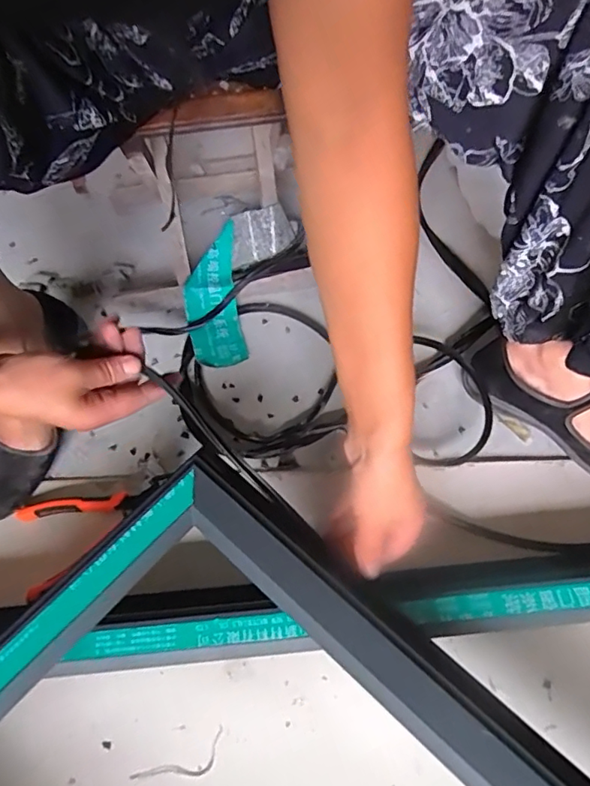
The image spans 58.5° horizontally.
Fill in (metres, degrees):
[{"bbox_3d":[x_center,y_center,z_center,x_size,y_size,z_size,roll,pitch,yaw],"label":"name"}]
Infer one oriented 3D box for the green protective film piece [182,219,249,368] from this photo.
[{"bbox_3d":[-0.105,-0.123,0.679,0.073,0.029,0.180,-2,84,-2],"label":"green protective film piece"}]

